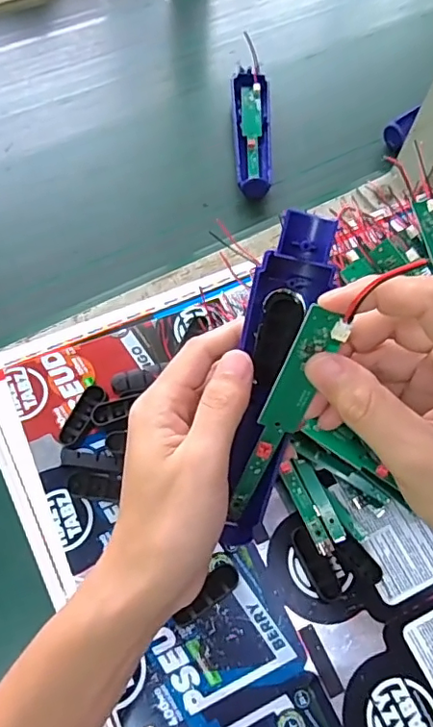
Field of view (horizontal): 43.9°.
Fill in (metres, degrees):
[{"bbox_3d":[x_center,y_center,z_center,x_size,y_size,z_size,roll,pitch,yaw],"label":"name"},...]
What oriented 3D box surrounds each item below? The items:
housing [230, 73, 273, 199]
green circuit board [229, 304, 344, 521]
[{"bbox_3d":[0.034,-0.227,0.533,0.038,0.026,0.149,0,62,-1],"label":"housing"},{"bbox_3d":[0.029,0.031,0.262,0.018,0.135,0.009,27,35,13],"label":"green circuit board"}]

